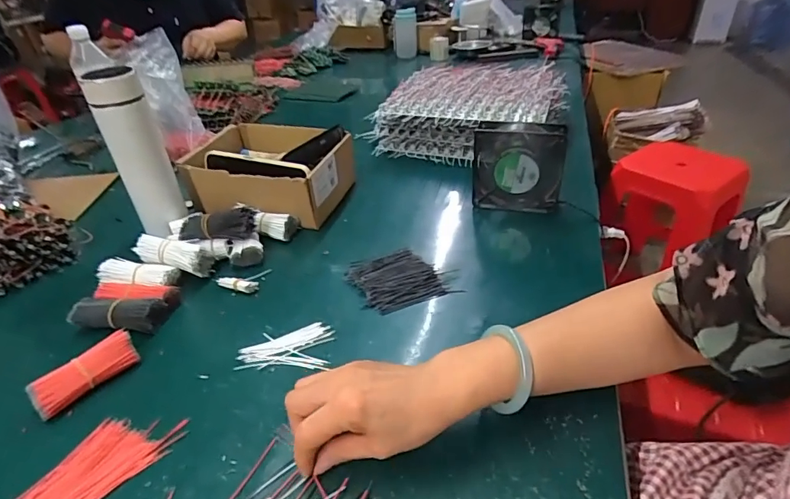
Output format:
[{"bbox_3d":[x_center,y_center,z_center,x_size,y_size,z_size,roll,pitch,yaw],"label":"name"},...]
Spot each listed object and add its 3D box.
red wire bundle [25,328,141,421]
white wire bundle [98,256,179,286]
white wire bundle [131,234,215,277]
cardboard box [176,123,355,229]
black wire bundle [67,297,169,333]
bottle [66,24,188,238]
[{"bbox_3d":[-0.293,0.117,0.434,0.026,0.032,0.091,22,42,33],"label":"red wire bundle"},{"bbox_3d":[-0.310,0.031,0.555,0.089,0.035,0.034,0,34,5],"label":"white wire bundle"},{"bbox_3d":[-0.273,0.005,0.565,0.093,0.031,0.033,13,39,4],"label":"white wire bundle"},{"bbox_3d":[-0.186,-0.120,0.710,0.208,0.102,0.173,9,36,18],"label":"cardboard box"},{"bbox_3d":[-0.304,0.073,0.504,0.092,0.034,0.032,-1,34,3],"label":"black wire bundle"},{"bbox_3d":[-0.326,-0.124,0.581,0.066,0.217,0.051,-28,41,-32],"label":"bottle"}]

